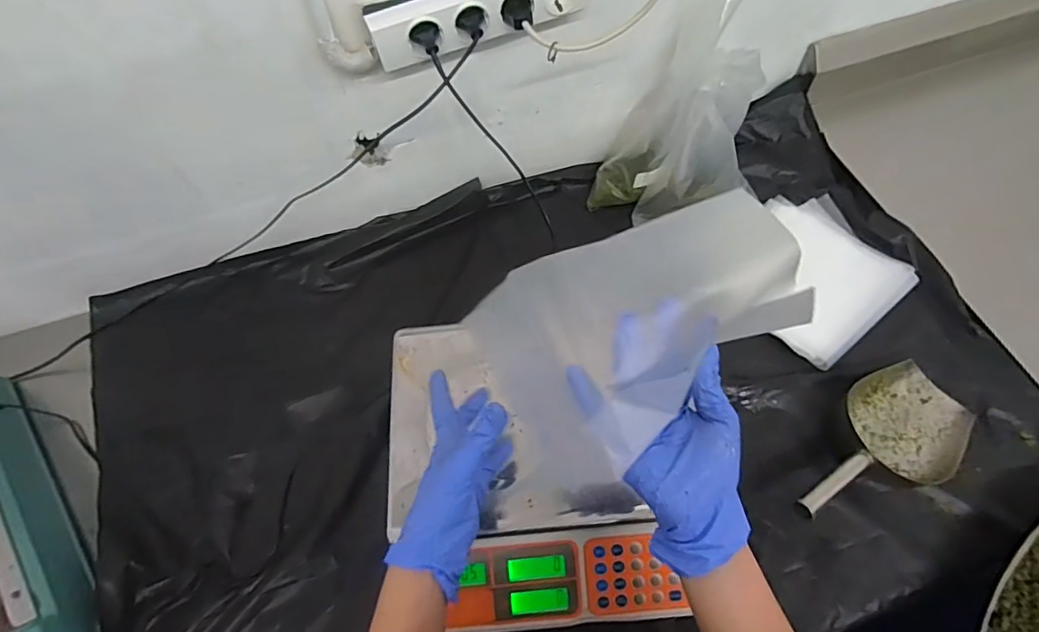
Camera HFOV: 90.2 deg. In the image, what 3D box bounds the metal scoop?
[{"bbox_3d":[0.422,0.144,0.597,0.278,0.055,0.127,-21,63,-29],"label":"metal scoop"}]

